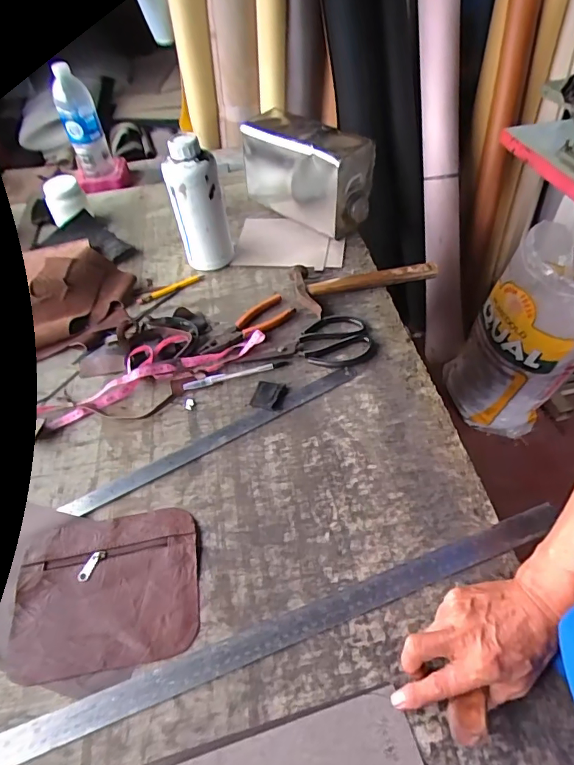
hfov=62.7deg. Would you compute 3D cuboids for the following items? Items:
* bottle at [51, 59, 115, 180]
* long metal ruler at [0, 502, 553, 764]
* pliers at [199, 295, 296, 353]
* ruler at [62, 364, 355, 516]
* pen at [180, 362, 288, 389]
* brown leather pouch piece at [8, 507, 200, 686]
[{"bbox_3d":[-0.451,-0.566,1.044,0.075,0.225,0.057,-21,50,-11],"label":"bottle"},{"bbox_3d":[-0.008,0.240,0.459,0.602,0.005,0.031,-18,47,-10],"label":"long metal ruler"},{"bbox_3d":[-0.062,-0.086,0.734,0.160,0.014,0.052,-35,54,-22],"label":"pliers"},{"bbox_3d":[-0.085,0.068,0.616,0.404,0.006,0.026,-26,51,-15],"label":"ruler"},{"bbox_3d":[-0.074,-0.013,0.675,0.150,0.009,0.014,-14,49,-5],"label":"pen"},{"bbox_3d":[-0.190,0.215,0.500,0.188,0.008,0.155,-10,49,-2],"label":"brown leather pouch piece"}]

